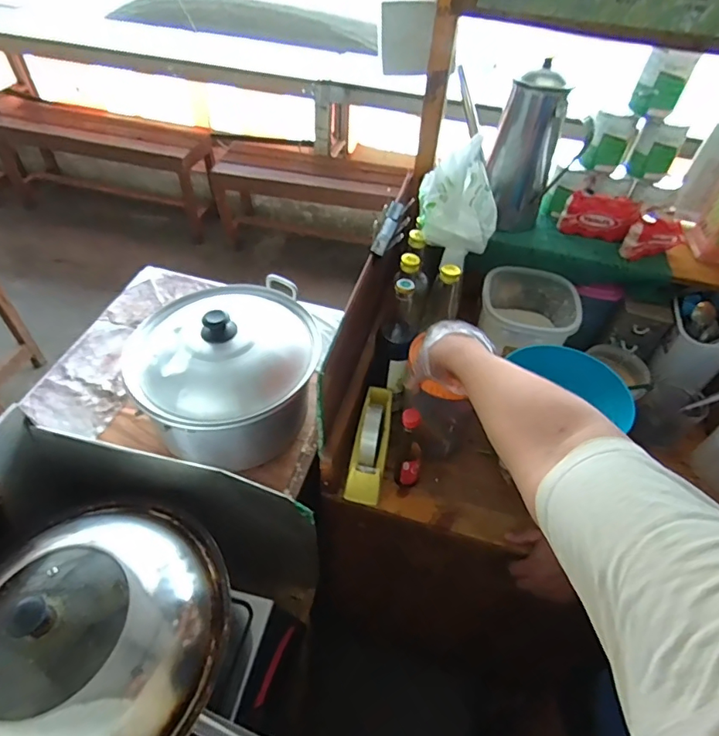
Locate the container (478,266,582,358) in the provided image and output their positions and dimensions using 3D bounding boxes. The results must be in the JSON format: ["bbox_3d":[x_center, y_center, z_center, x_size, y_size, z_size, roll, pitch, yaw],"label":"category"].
[{"bbox_3d":[0.296,-0.093,0.888,0.168,0.107,0.149,26,52,18],"label":"container"}]

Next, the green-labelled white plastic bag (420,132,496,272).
[{"bbox_3d":[0.154,-0.270,0.784,0.113,0.132,0.148,-5,50,-8],"label":"green-labelled white plastic bag"}]

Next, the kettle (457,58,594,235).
[{"bbox_3d":[0.285,-0.417,0.915,0.104,0.260,0.230,-25,55,-23],"label":"kettle"}]

